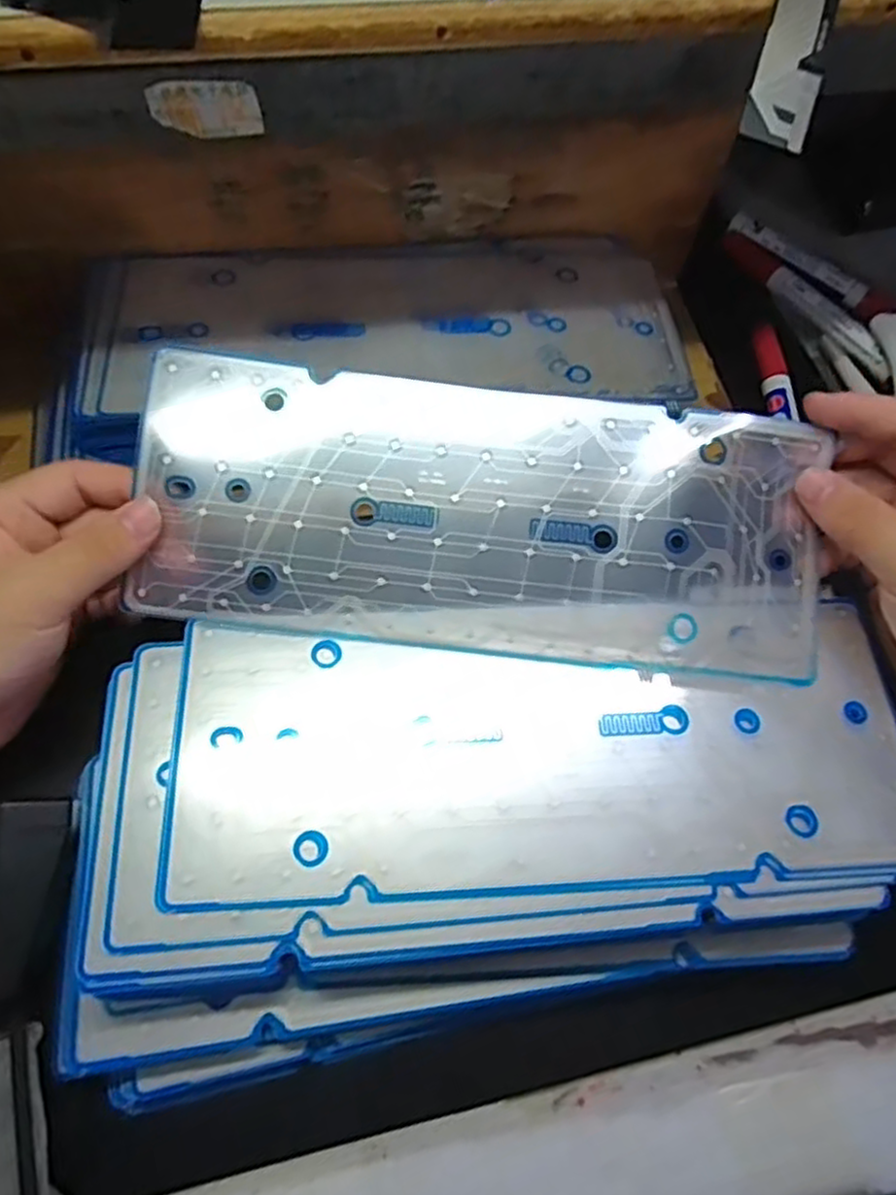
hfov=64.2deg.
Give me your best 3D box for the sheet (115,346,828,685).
[{"bbox_3d":[0.015,-0.033,0.293,0.272,0.011,0.111,6,86,-1],"label":"sheet"}]

